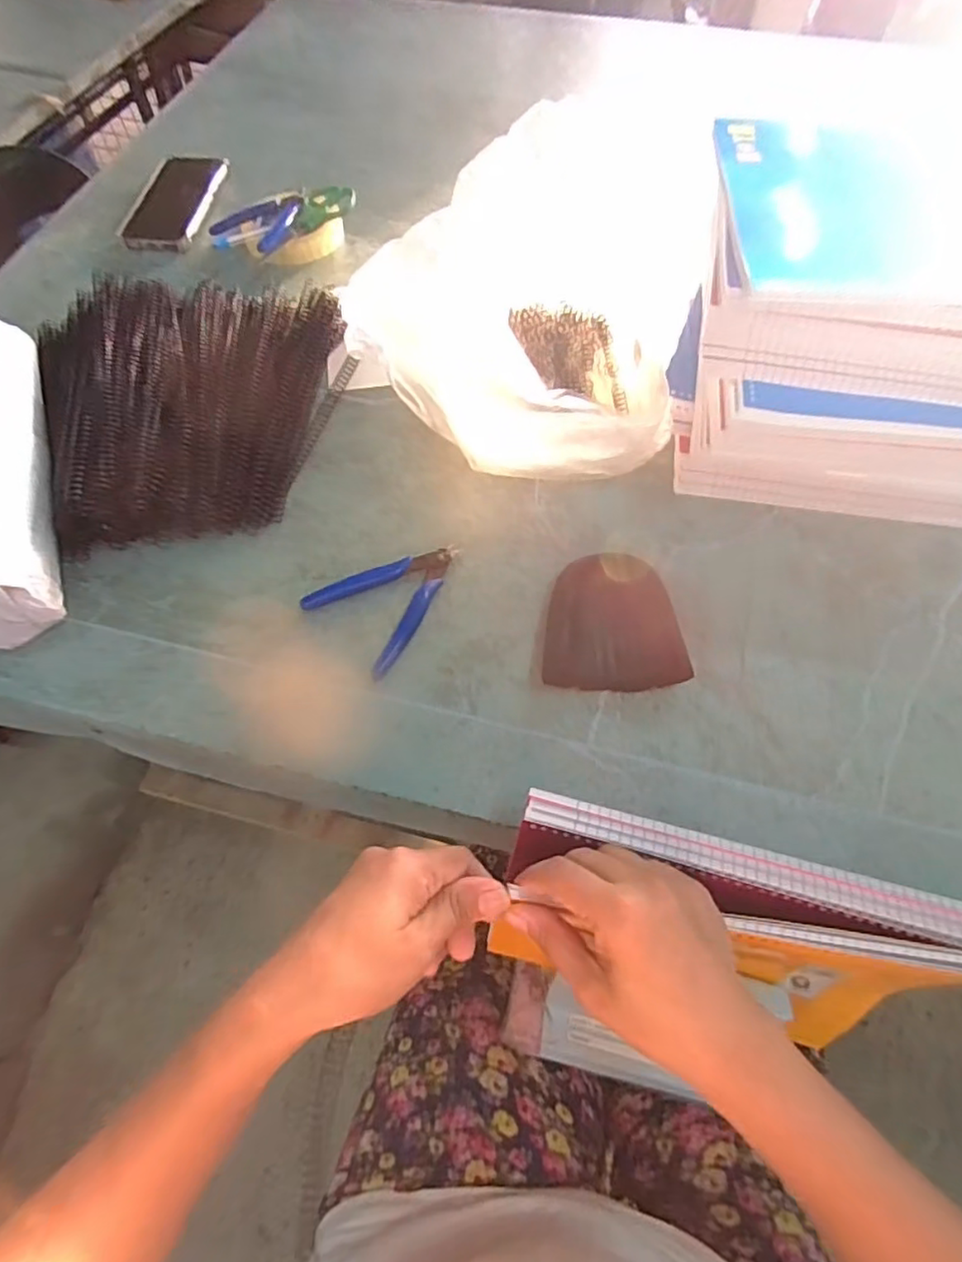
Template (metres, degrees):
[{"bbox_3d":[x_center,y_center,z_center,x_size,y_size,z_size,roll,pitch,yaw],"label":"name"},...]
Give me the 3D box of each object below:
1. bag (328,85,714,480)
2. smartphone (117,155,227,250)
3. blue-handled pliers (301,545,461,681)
[{"bbox_3d":[0.035,-0.288,0.532,0.301,0.129,0.293,19,64,9],"label":"bag"},{"bbox_3d":[-0.358,-0.504,0.722,0.089,0.014,0.167,8,63,4],"label":"smartphone"},{"bbox_3d":[-0.063,-0.028,0.463,0.082,0.011,0.113,40,69,18],"label":"blue-handled pliers"}]

